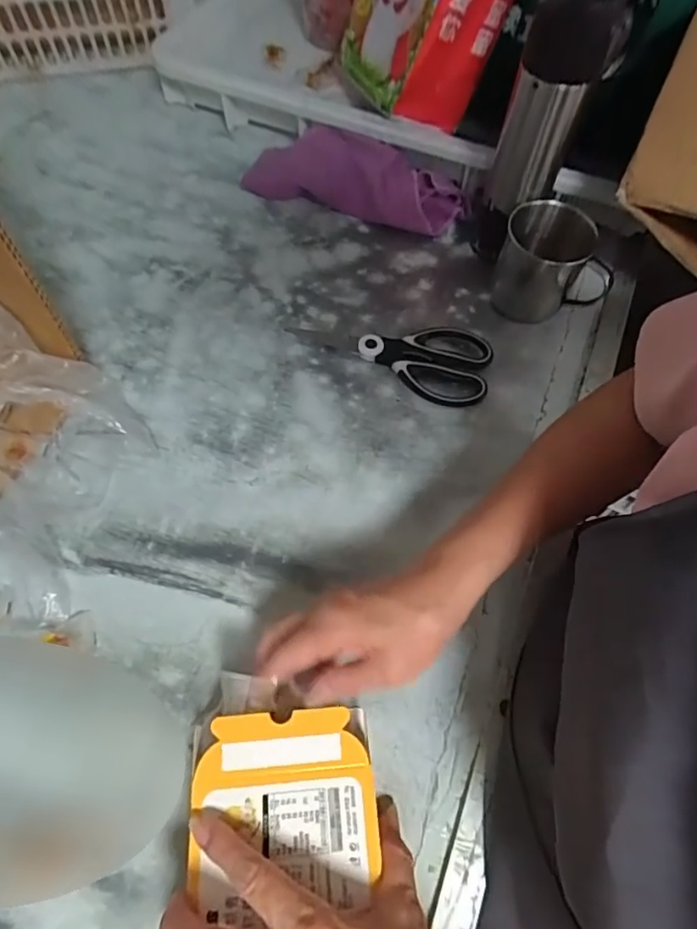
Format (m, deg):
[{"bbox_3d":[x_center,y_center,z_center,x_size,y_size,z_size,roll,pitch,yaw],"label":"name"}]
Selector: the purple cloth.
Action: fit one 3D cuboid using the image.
[{"bbox_3d":[0.006,-0.329,0.615,0.252,0.050,0.079,18,62,9],"label":"purple cloth"}]

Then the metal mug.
[{"bbox_3d":[0.193,-0.193,0.520,0.093,0.087,0.081,10,61,5],"label":"metal mug"}]

